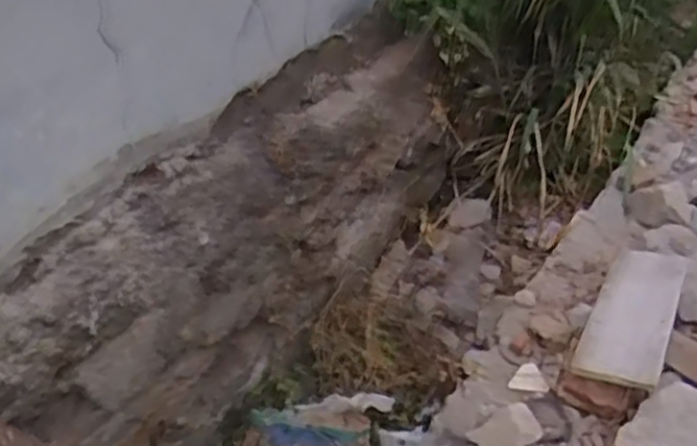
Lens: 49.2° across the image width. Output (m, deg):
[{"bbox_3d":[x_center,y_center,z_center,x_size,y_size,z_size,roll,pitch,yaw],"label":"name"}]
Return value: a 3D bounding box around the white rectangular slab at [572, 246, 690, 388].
[{"bbox_3d":[0.659,0.197,1.751,0.171,0.043,0.508,16,34,23],"label":"white rectangular slab"}]

